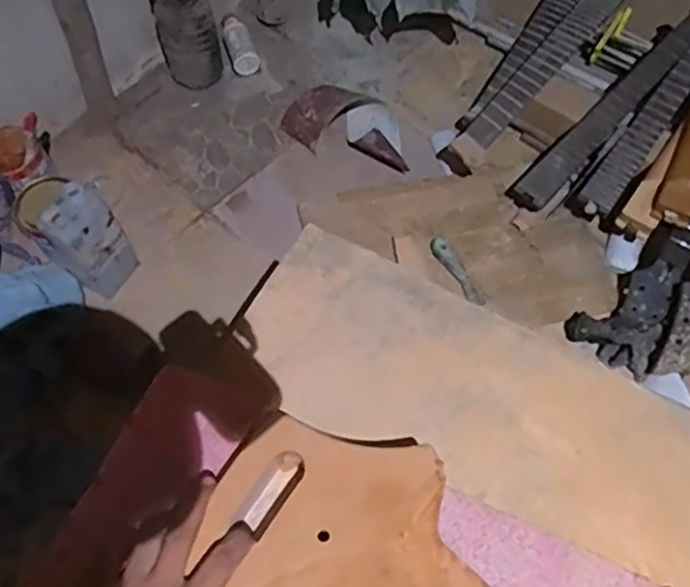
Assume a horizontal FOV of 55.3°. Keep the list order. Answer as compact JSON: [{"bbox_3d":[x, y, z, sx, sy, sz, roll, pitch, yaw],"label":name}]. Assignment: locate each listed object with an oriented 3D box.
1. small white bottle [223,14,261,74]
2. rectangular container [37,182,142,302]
[{"bbox_3d":[-0.210,-0.496,1.317,0.058,0.051,0.131,-14,65,-8],"label":"small white bottle"},{"bbox_3d":[-0.397,-0.071,1.030,0.065,0.212,0.104,35,68,15],"label":"rectangular container"}]

